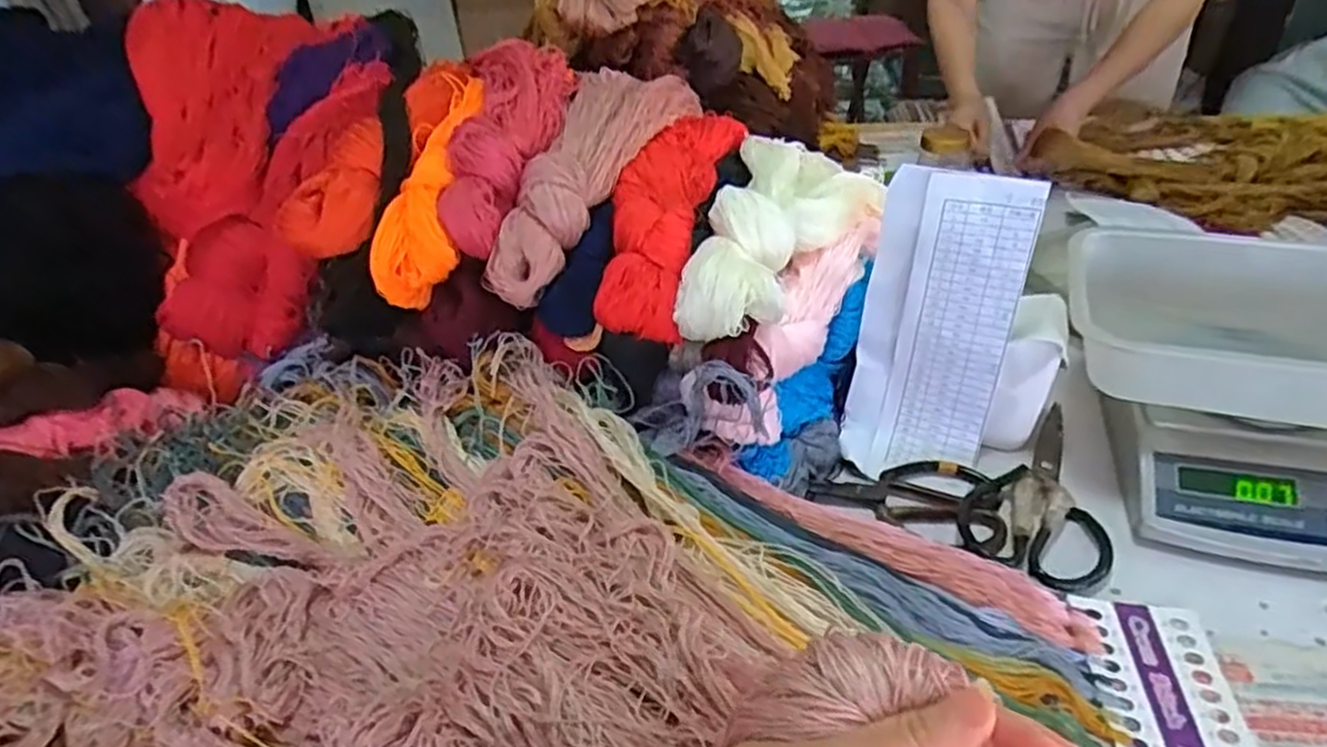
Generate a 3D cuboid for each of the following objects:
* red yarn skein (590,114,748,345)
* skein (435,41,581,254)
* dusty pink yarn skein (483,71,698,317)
[{"bbox_3d":[0.010,-0.155,0.712,0.073,0.082,0.305,6,40,15],"label":"red yarn skein"},{"bbox_3d":[-0.145,-0.223,0.700,0.098,0.056,0.279,0,53,8],"label":"skein"},{"bbox_3d":[-0.057,-0.203,0.732,0.091,0.089,0.356,10,41,19],"label":"dusty pink yarn skein"}]

